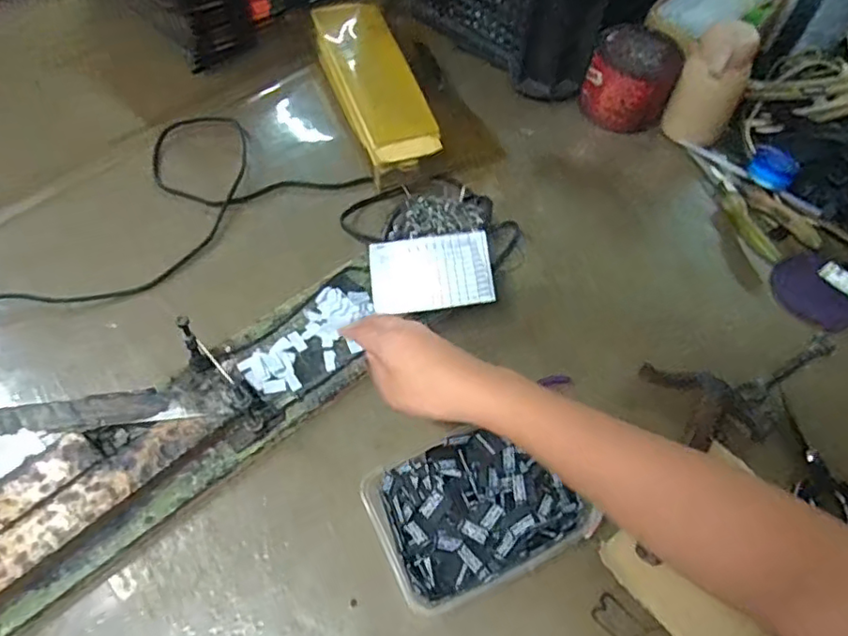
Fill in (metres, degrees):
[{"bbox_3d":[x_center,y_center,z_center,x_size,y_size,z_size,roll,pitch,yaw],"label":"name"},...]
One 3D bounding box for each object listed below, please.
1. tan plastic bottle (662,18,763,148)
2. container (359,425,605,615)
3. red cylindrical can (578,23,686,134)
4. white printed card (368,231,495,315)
[{"bbox_3d":[0.342,-0.273,0.719,0.077,0.135,0.066,27,62,12],"label":"tan plastic bottle"},{"bbox_3d":[0.042,0.154,0.491,0.159,0.035,0.117,-22,63,-15],"label":"container"},{"bbox_3d":[0.264,-0.309,0.767,0.104,0.083,0.104,2,59,-3],"label":"red cylindrical can"},{"bbox_3d":[0.008,-0.040,0.519,0.103,0.006,0.063,-7,85,-11],"label":"white printed card"}]

